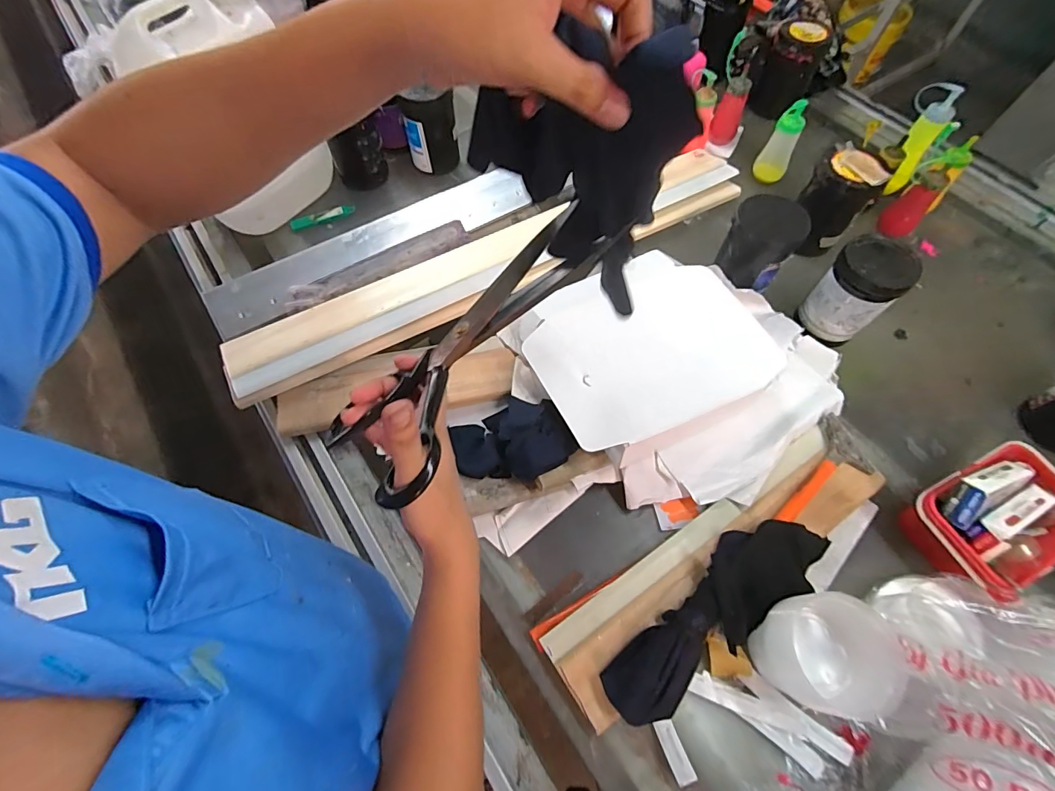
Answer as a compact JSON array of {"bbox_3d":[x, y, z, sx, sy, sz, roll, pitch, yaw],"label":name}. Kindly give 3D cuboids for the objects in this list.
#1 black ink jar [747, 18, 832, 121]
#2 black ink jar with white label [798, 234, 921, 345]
[{"bbox_3d":[0.579,-0.724,1.029,0.135,0.157,0.112,26,65,12],"label":"black ink jar"},{"bbox_3d":[0.518,-0.166,0.734,0.100,0.157,0.102,0,63,-1],"label":"black ink jar with white label"}]

